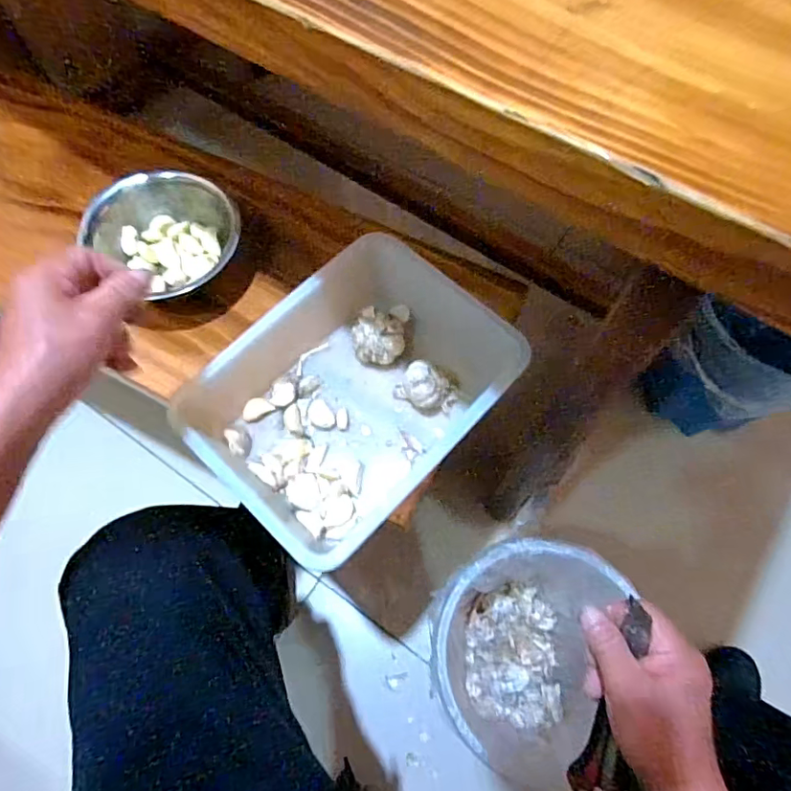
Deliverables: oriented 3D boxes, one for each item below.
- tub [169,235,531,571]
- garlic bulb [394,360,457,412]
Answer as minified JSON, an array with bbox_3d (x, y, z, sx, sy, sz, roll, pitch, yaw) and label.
[{"bbox_3d":[-0.033,-0.005,0.498,0.203,0.076,0.276,41,73,16],"label":"tub"},{"bbox_3d":[0.027,-0.005,0.509,0.054,0.036,0.038,32,71,14],"label":"garlic bulb"}]

